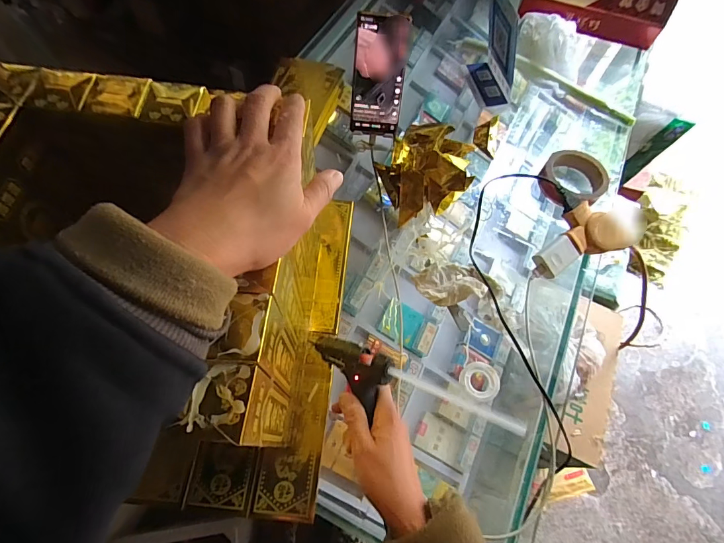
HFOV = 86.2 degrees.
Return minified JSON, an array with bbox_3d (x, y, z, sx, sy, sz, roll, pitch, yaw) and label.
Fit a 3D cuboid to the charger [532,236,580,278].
[{"bbox_3d":[0.273,-0.021,0.548,0.064,0.022,0.039,-36,90,-6],"label":"charger"}]

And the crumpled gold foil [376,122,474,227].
[{"bbox_3d":[0.103,-0.166,0.604,0.138,0.051,0.196,32,67,12],"label":"crumpled gold foil"}]

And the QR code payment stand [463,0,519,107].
[{"bbox_3d":[0.233,-0.385,0.673,0.054,0.157,0.117,-9,65,-8],"label":"QR code payment stand"}]

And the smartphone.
[{"bbox_3d":[0.025,-0.284,0.570,0.075,0.157,0.010,6,35,-1],"label":"smartphone"}]

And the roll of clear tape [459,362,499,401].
[{"bbox_3d":[0.148,0.139,0.489,0.045,0.018,0.048,1,64,-3],"label":"roll of clear tape"}]

